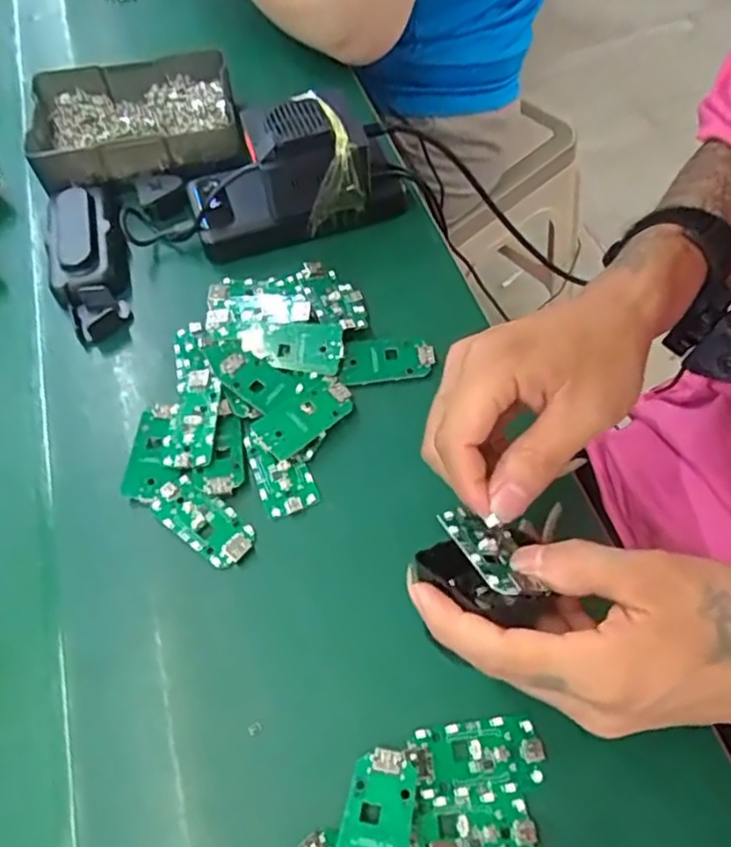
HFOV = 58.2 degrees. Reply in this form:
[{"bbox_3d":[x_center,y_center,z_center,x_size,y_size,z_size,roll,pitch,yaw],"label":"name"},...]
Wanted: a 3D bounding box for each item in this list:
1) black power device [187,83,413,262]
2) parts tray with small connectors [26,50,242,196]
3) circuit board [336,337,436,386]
[{"bbox_3d":[-0.053,-0.187,0.469,0.153,0.072,0.072,-14,58,-6],"label":"black power device"},{"bbox_3d":[-0.189,-0.249,0.537,0.161,0.039,0.128,-15,59,-3],"label":"parts tray with small connectors"},{"bbox_3d":[0.013,-0.042,0.426,0.061,0.005,0.030,-7,58,-3],"label":"circuit board"}]

